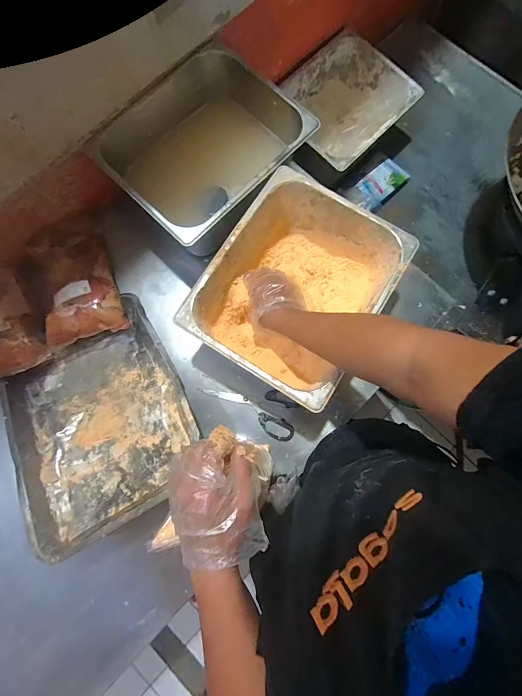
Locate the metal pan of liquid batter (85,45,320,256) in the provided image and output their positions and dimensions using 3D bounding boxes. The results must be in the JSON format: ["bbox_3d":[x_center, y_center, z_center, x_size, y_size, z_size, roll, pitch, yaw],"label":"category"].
[{"bbox_3d":[-0.103,-0.366,0.619,0.287,0.134,0.337,44,81,7],"label":"metal pan of liquid batter"}]

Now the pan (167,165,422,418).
[{"bbox_3d":[0.056,-0.093,0.579,0.261,0.143,0.318,32,80,5],"label":"pan"}]

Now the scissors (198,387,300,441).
[{"bbox_3d":[-0.015,0.101,0.620,0.187,0.006,0.075,29,80,4],"label":"scissors"}]

